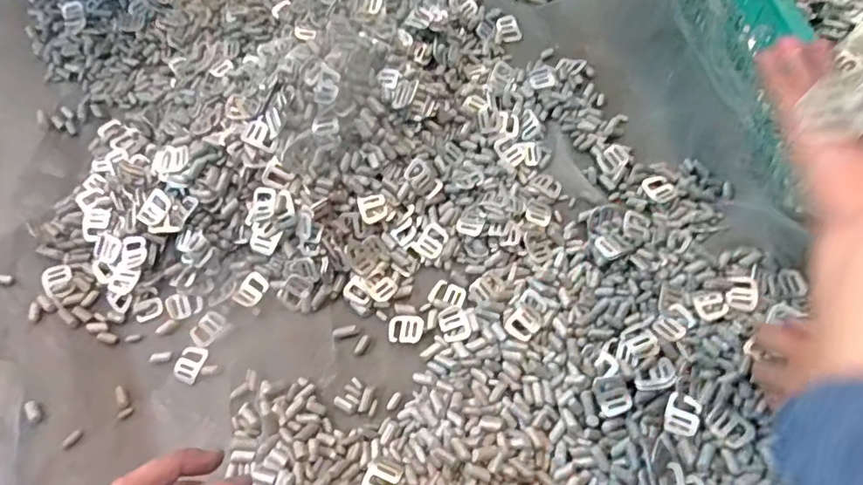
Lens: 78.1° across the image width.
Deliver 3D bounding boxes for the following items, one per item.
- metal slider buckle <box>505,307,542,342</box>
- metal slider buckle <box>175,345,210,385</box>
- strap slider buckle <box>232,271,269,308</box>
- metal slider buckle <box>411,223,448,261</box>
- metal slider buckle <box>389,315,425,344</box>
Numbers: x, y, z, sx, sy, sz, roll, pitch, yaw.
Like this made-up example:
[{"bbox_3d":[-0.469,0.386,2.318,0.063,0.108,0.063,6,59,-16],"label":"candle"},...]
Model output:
[{"bbox_3d":[0.085,0.074,0.487,0.026,0.008,0.032,44,66,1],"label":"metal slider buckle"},{"bbox_3d":[-0.223,0.112,0.492,0.025,0.005,0.033,21,67,10],"label":"metal slider buckle"},{"bbox_3d":[-0.172,0.046,0.510,0.025,0.004,0.033,31,71,7],"label":"strap slider buckle"},{"bbox_3d":[0.001,-0.001,0.528,0.027,0.004,0.034,38,84,11],"label":"metal slider buckle"},{"bbox_3d":[-0.024,0.081,0.498,0.031,0.005,0.026,5,65,3],"label":"metal slider buckle"}]

